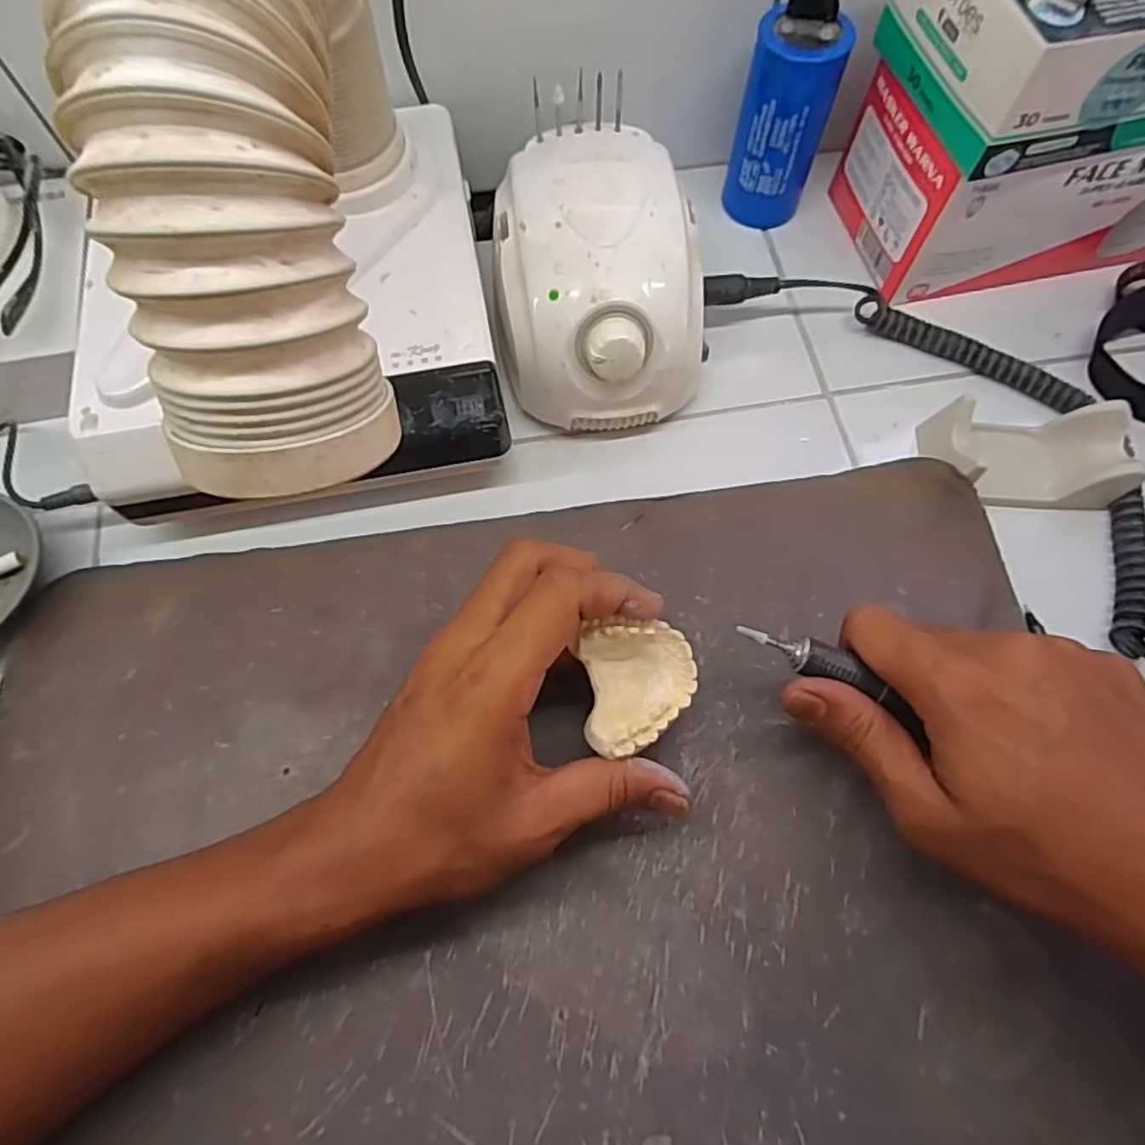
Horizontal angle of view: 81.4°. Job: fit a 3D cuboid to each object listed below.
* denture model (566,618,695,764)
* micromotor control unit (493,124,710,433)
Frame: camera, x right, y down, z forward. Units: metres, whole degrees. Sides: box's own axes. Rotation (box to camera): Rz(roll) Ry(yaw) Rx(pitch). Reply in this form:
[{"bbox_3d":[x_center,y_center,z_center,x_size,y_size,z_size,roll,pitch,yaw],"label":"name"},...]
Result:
[{"bbox_3d":[0.028,0.047,0.274,0.047,0.025,0.049,-8,71,-3],"label":"denture model"},{"bbox_3d":[0.012,-0.154,0.354,0.103,0.078,0.138,-5,68,-2],"label":"micromotor control unit"}]

